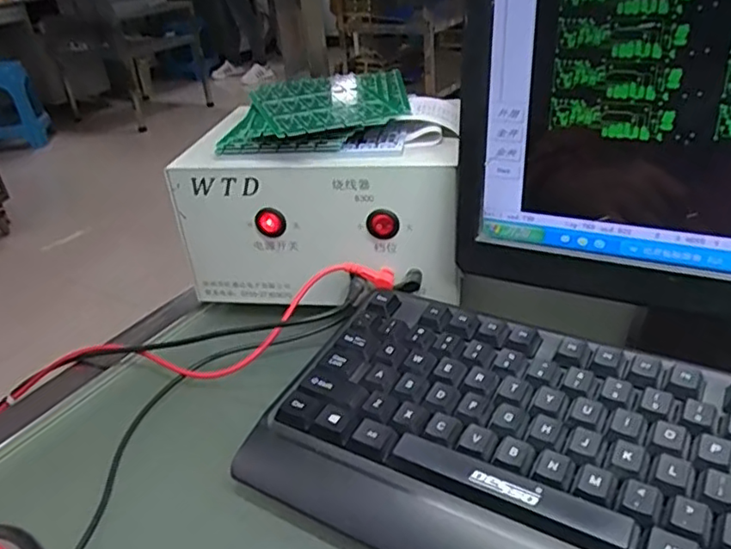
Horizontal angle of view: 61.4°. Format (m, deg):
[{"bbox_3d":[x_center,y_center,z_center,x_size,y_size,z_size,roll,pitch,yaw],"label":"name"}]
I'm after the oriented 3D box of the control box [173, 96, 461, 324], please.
[{"bbox_3d":[-0.031,-0.057,0.468,0.201,0.125,0.121,-3,33,8],"label":"control box"}]

